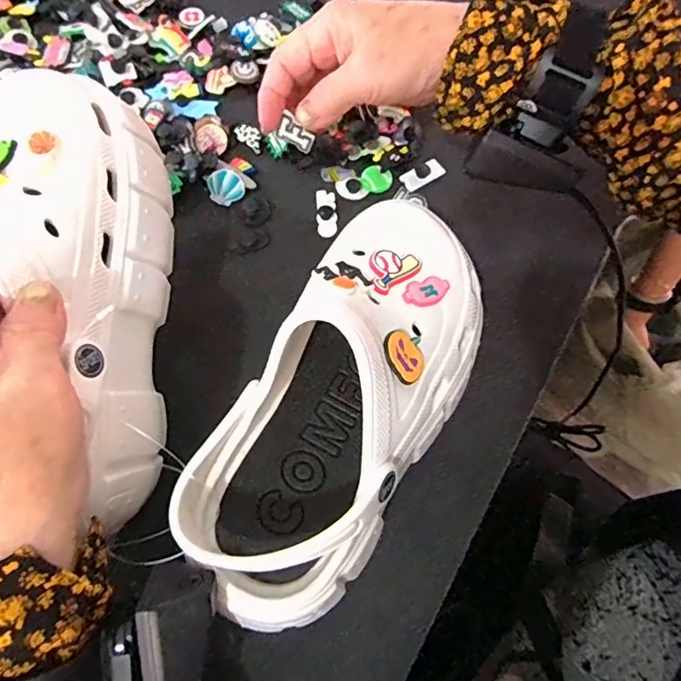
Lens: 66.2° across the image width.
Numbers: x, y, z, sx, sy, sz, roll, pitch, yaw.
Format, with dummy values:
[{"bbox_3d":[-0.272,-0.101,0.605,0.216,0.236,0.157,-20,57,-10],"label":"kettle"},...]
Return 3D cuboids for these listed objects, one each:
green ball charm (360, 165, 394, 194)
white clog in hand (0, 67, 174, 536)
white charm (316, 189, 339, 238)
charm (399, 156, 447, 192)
[{"bbox_3d":[0.027,-0.123,0.399,0.024,0.004,0.024,0,69,-1],"label":"green ball charm"},{"bbox_3d":[-0.131,-0.027,0.263,0.086,0.097,0.228,-12,90,-6],"label":"white clog in hand"},{"bbox_3d":[-0.010,-0.096,0.389,0.015,0.004,0.042,-4,69,-3],"label":"white charm"},{"bbox_3d":[0.064,-0.129,0.404,0.034,0.007,0.018,-35,87,-3],"label":"charm"}]

